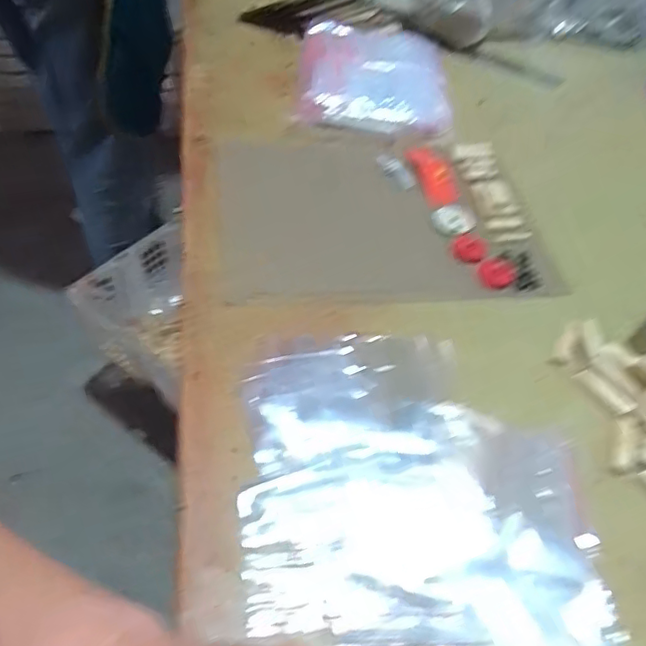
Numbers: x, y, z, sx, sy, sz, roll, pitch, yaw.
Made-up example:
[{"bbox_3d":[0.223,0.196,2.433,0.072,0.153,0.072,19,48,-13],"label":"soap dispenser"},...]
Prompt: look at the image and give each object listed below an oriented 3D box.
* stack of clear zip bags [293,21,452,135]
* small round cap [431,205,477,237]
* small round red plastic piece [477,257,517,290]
[{"bbox_3d":[0.059,-0.283,0.661,0.167,0.032,0.222,6,51,-3],"label":"stack of clear zip bags"},{"bbox_3d":[0.121,-0.095,0.535,0.041,0.004,0.036,-28,60,-26],"label":"small round cap"},{"bbox_3d":[0.148,-0.042,0.495,0.036,0.004,0.030,-20,56,-22],"label":"small round red plastic piece"}]

